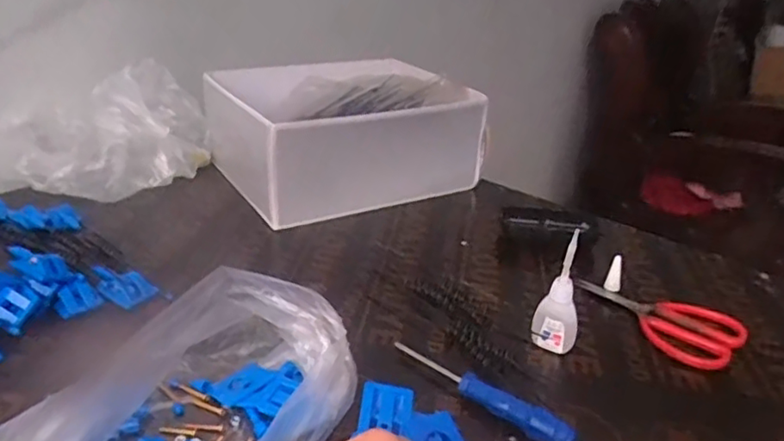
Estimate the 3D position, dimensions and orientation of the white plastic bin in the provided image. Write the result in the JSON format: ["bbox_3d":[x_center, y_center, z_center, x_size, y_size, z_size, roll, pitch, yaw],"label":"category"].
[{"bbox_3d":[-0.061,-0.114,0.777,0.280,0.129,0.232,-13,31,-29],"label":"white plastic bin"}]

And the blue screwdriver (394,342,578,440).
[{"bbox_3d":[0.062,0.126,0.439,0.149,0.021,0.015,22,32,33],"label":"blue screwdriver"}]

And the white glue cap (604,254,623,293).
[{"bbox_3d":[0.216,0.050,0.579,0.014,0.032,0.014,15,29,22],"label":"white glue cap"}]

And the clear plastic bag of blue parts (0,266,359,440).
[{"bbox_3d":[-0.139,0.117,0.360,0.131,0.081,0.244,22,32,33],"label":"clear plastic bag of blue parts"}]

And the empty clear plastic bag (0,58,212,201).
[{"bbox_3d":[-0.354,-0.108,0.741,0.237,0.121,0.134,-3,27,-13],"label":"empty clear plastic bag"}]

